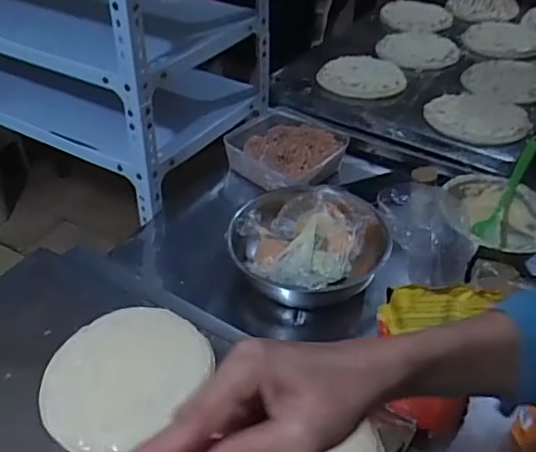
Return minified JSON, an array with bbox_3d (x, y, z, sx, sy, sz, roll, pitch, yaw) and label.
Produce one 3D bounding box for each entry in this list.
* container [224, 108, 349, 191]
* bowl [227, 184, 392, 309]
[{"bbox_3d":[0.046,-0.156,1.185,0.204,0.063,0.219,0,39,0],"label":"container"},{"bbox_3d":[0.065,0.037,0.942,0.245,0.085,0.248,0,39,0],"label":"bowl"}]

